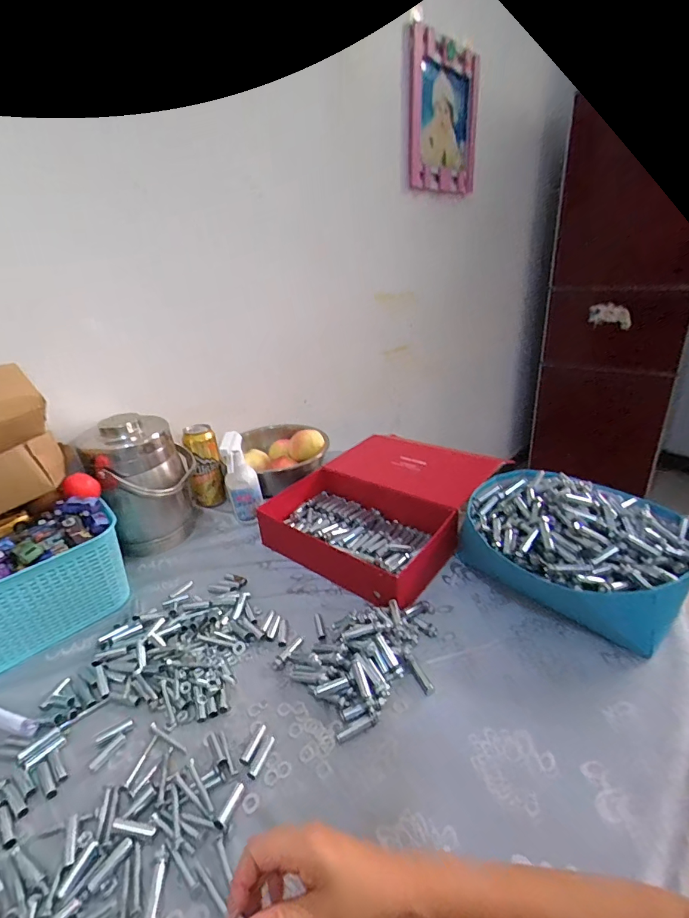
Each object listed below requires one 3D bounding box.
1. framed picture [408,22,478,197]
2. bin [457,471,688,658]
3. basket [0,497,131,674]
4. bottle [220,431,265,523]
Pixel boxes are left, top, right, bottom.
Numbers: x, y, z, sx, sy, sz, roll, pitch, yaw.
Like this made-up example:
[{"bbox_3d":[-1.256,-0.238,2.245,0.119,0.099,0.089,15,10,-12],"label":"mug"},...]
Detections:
[{"bbox_3d":[0.289,-0.975,1.231,0.362,0.347,0.033,-25,36,-38],"label":"framed picture"},{"bbox_3d":[0.328,0.119,0.628,0.281,0.138,0.232,17,33,35],"label":"bin"},{"bbox_3d":[-0.474,0.186,0.621,0.277,0.138,0.158,-25,34,-36],"label":"basket"},{"bbox_3d":[-0.188,0.046,0.796,0.061,0.186,0.056,-11,28,-14],"label":"bottle"}]

